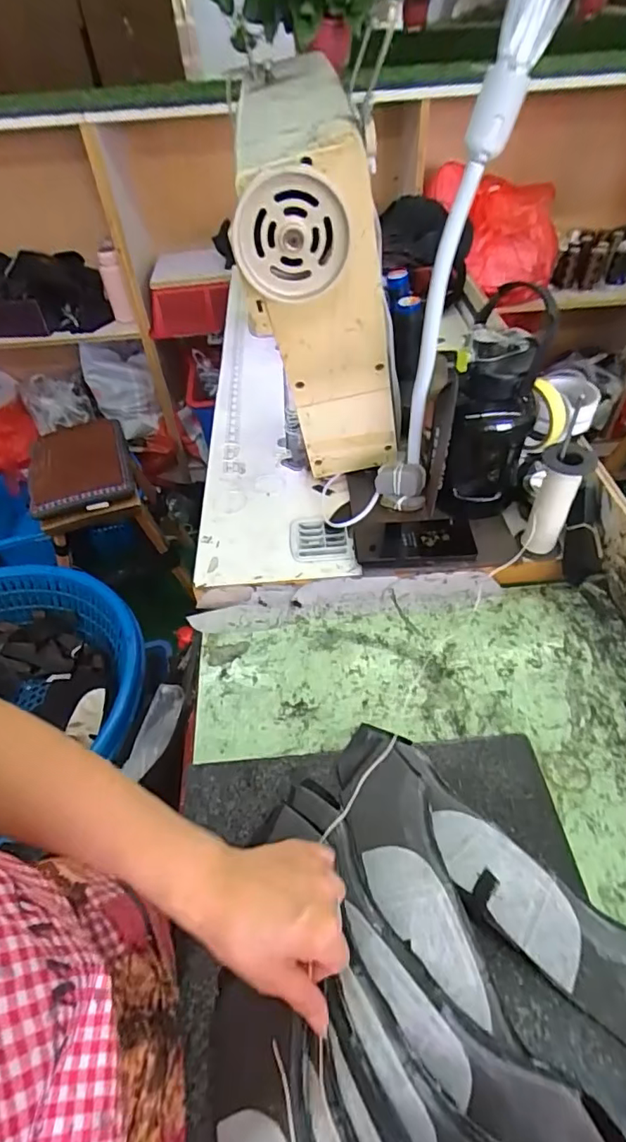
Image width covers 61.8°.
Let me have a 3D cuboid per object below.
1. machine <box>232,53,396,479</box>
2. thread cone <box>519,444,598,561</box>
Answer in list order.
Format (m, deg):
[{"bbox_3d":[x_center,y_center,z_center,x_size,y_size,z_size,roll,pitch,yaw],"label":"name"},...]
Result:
[{"bbox_3d":[0.011,-0.354,0.711,0.176,0.424,0.362,-5,47,0],"label":"machine"},{"bbox_3d":[0.292,-0.081,0.639,0.056,0.146,0.051,14,50,17],"label":"thread cone"}]

